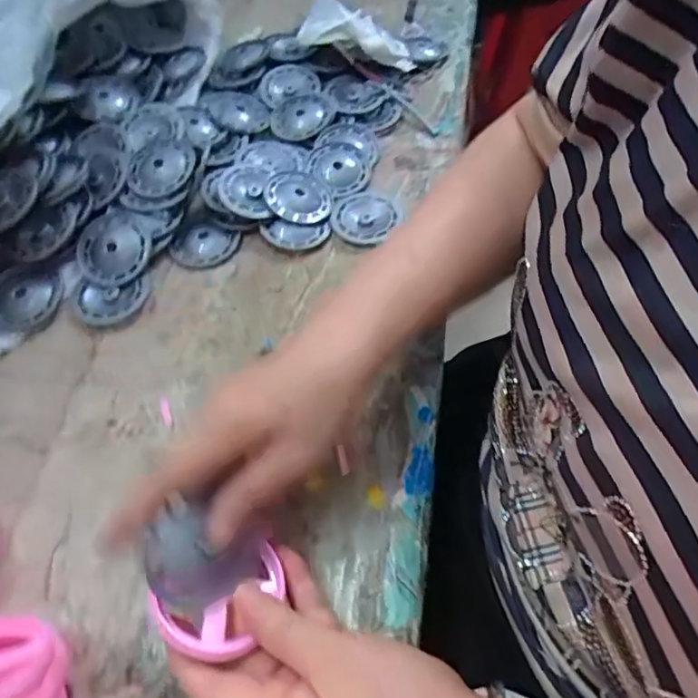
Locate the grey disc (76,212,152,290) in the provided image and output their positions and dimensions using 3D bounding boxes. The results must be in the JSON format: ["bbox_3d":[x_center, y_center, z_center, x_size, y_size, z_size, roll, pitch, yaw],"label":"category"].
[{"bbox_3d":[-0.182,-0.077,0.435,0.054,0.010,0.055,-1,85,7],"label":"grey disc"}]

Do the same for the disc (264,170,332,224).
[{"bbox_3d":[-0.041,-0.126,0.462,0.052,0.007,0.053,9,58,-14],"label":"disc"}]

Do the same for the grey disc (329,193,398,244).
[{"bbox_3d":[0.012,-0.108,0.458,0.052,0.004,0.053,0,57,0],"label":"grey disc"}]

